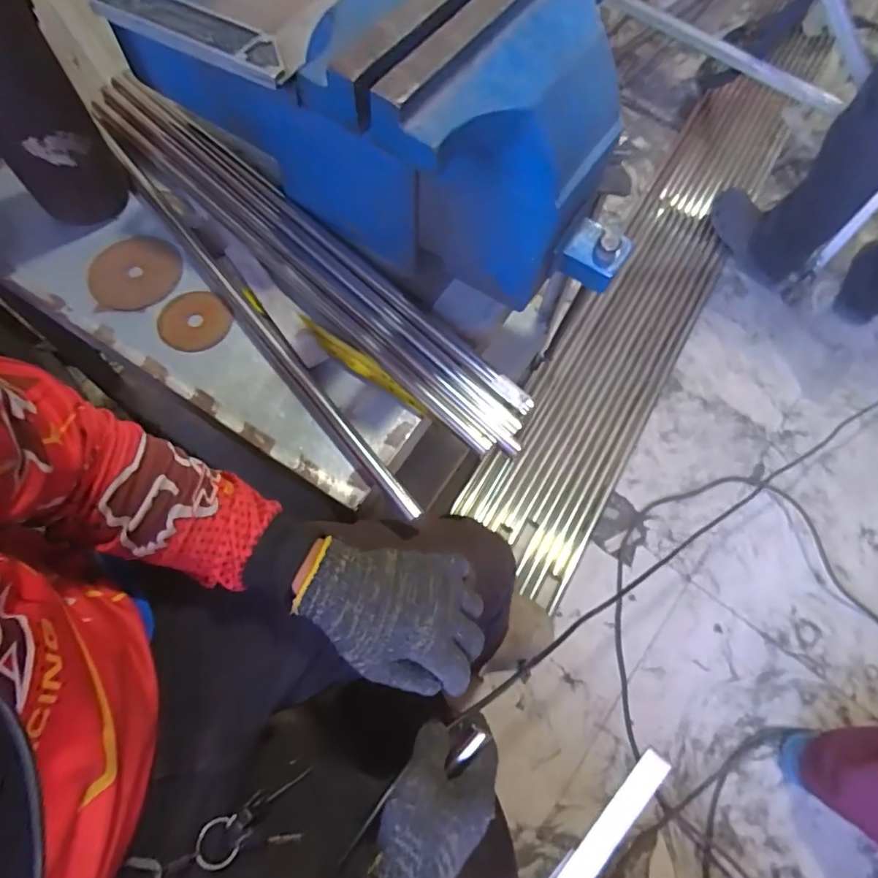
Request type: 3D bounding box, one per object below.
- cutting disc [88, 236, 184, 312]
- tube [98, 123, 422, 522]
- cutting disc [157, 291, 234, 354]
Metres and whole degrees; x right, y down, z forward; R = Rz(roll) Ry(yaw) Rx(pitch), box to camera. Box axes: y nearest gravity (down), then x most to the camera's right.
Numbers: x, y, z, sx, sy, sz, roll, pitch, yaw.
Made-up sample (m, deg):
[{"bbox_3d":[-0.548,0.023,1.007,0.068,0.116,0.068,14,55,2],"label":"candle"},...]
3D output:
[{"bbox_3d":[-0.325,-0.179,0.579,0.090,0.005,0.095,-10,68,-9],"label":"cutting disc"},{"bbox_3d":[-0.205,-0.142,0.561,0.018,0.017,0.583,-36,73,-17],"label":"tube"},{"bbox_3d":[-0.251,-0.121,0.558,0.068,0.006,0.073,3,69,-7],"label":"cutting disc"}]

